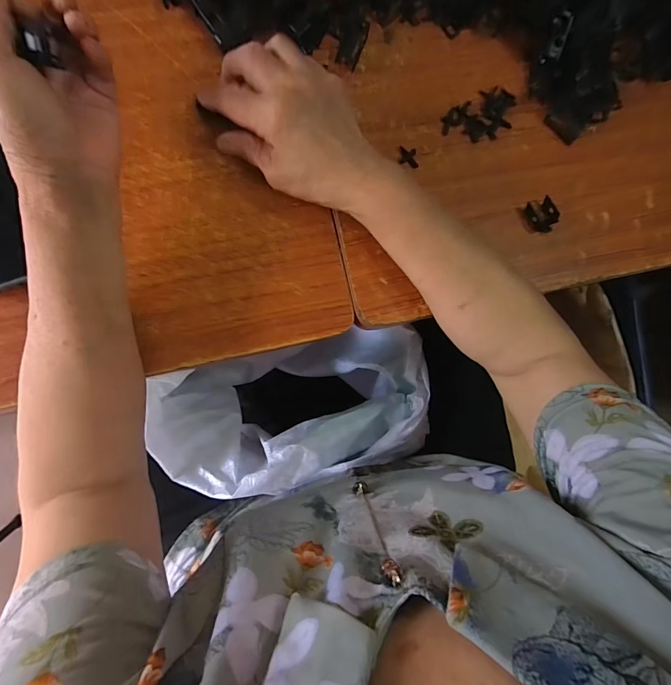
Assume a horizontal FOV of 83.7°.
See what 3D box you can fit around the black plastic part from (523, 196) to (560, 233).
[{"bbox_3d":[0.198,-0.121,0.358,0.027,0.012,0.031,-23,91,-8],"label":"black plastic part"}]

